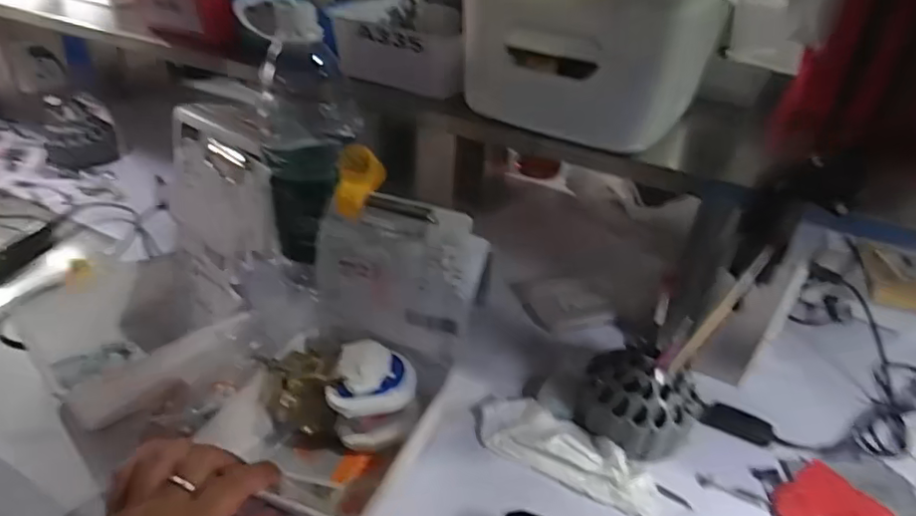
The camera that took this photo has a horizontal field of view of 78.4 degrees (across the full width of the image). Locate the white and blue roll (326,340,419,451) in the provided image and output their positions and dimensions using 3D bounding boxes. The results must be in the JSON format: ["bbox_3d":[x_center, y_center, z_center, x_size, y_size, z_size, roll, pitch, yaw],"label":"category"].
[{"bbox_3d":[-0.072,0.117,0.480,0.075,0.080,0.062,-1,37,-6],"label":"white and blue roll"}]

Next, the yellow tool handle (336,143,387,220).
[{"bbox_3d":[-0.089,-0.066,0.489,0.032,0.062,0.025,15,-2,12],"label":"yellow tool handle"}]

